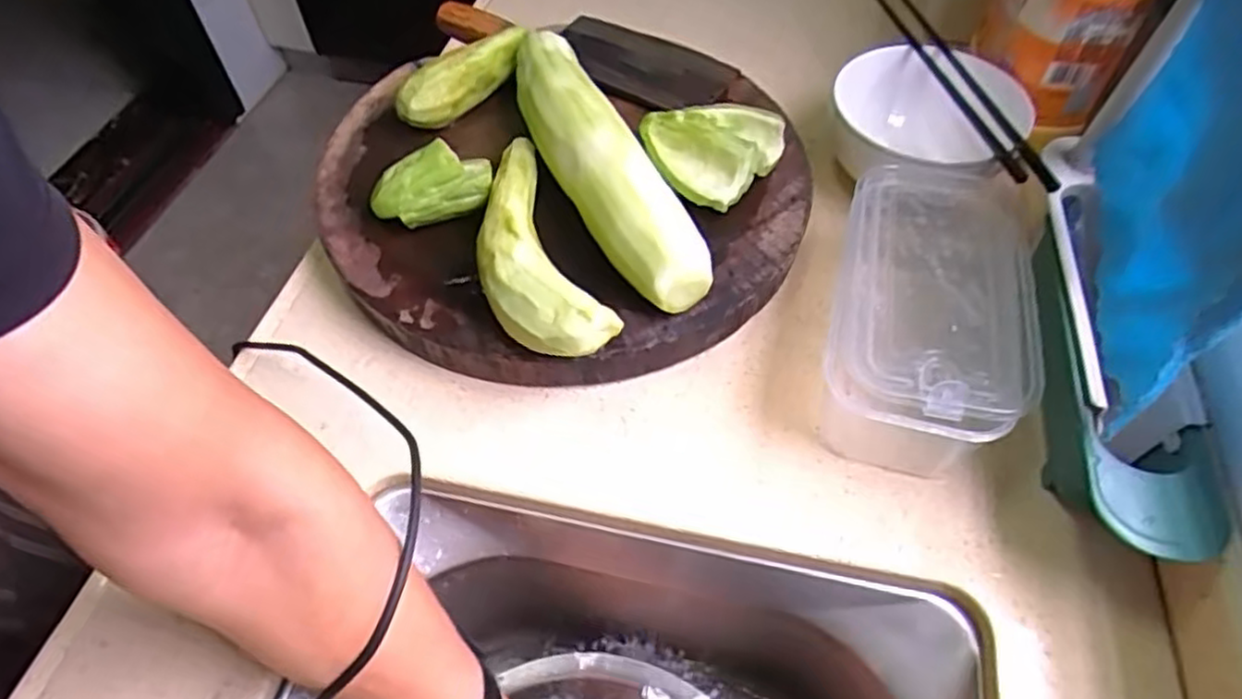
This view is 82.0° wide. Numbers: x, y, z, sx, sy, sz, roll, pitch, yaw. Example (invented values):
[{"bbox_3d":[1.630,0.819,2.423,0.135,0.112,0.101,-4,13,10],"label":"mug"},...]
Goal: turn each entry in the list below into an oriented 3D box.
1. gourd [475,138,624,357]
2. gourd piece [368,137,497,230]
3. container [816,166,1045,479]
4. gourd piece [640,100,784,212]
[{"bbox_3d":[-0.065,-0.068,0.473,0.064,0.044,0.198,-18,55,-12],"label":"gourd"},{"bbox_3d":[-0.133,-0.110,0.506,0.082,0.043,0.052,-18,55,-12],"label":"gourd piece"},{"bbox_3d":[0.196,-0.023,0.468,0.109,0.083,0.215,16,55,12],"label":"container"},{"bbox_3d":[0.066,-0.162,0.538,0.094,0.043,0.103,0,53,0],"label":"gourd piece"}]

